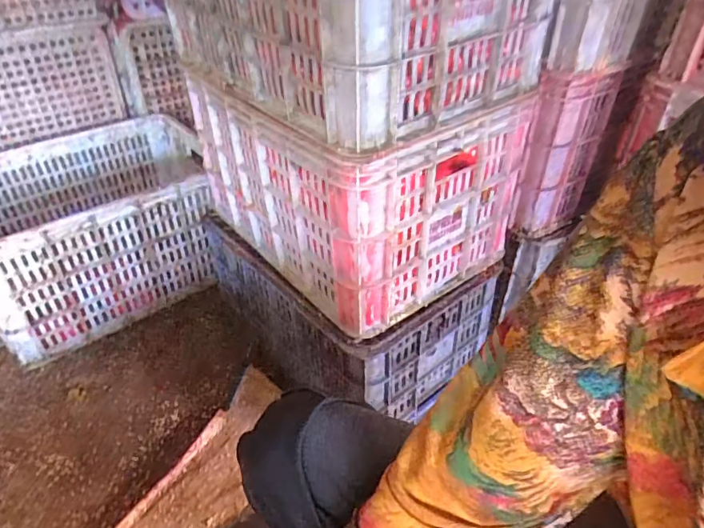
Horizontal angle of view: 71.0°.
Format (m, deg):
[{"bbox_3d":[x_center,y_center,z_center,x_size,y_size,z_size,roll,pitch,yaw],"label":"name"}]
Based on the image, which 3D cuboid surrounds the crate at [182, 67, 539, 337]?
[{"bbox_3d":[0.008,-0.126,0.720,0.312,0.256,0.355,-31,47,-34],"label":"crate"}]

